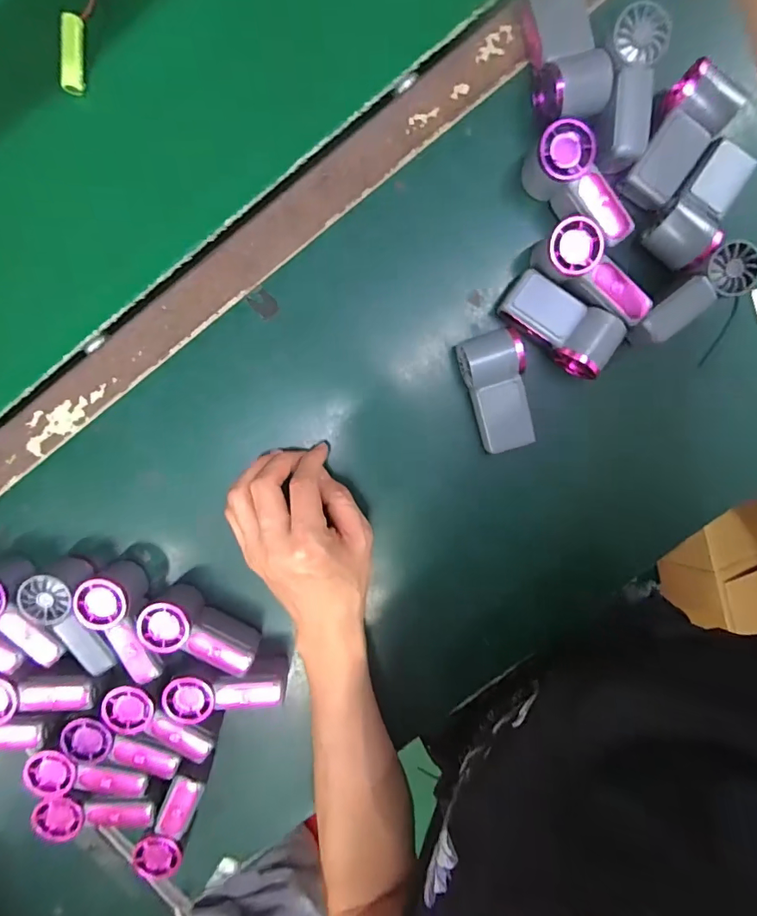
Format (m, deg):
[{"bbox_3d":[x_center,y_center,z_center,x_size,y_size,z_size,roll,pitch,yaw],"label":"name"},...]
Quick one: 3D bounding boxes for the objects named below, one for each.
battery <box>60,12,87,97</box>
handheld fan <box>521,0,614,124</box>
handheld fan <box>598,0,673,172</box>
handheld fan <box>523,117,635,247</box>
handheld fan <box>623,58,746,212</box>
[{"bbox_3d":[-0.232,-0.305,0.366,0.010,0.017,0.053,5,97,-2],"label":"battery"},{"bbox_3d":[0.135,-0.296,0.348,0.046,0.036,0.099,-14,99,0],"label":"handheld fan"},{"bbox_3d":[0.180,-0.264,0.345,0.034,0.032,0.095,2,111,3],"label":"handheld fan"},{"bbox_3d":[0.149,-0.196,0.353,0.037,0.029,0.092,-35,93,5],"label":"handheld fan"},{"bbox_3d":[0.220,-0.235,0.355,0.046,0.026,0.088,35,95,-5],"label":"handheld fan"}]

